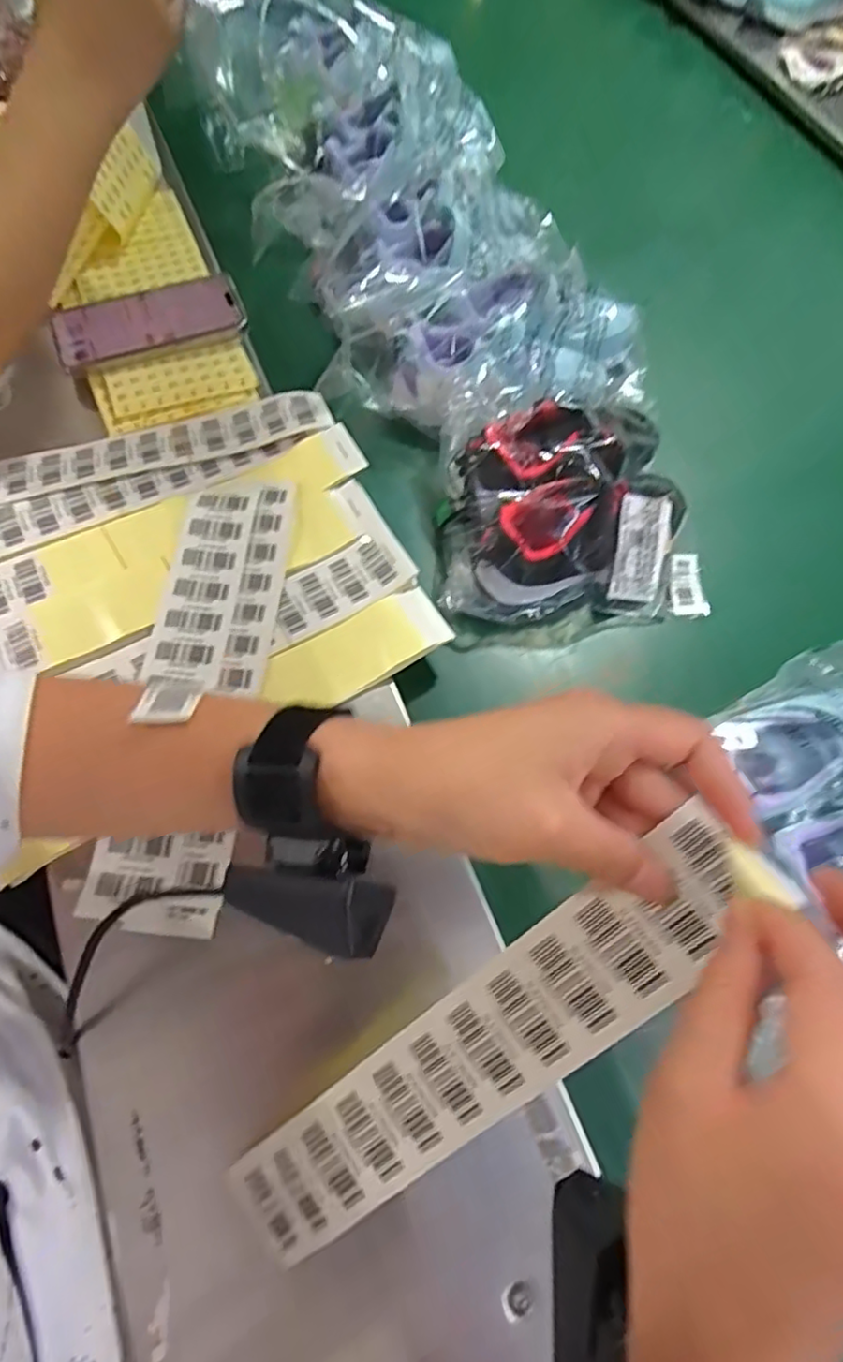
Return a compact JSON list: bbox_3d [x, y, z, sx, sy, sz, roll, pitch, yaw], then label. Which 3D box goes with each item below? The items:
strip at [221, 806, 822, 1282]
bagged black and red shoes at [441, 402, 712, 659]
[{"bbox_3d":[0.020,0.165,0.267,0.296,0.007,0.049,-46,72,16],"label":"strip"},{"bbox_3d":[0.113,-0.127,0.496,0.209,0.095,0.163,-11,66,-5],"label":"bagged black and red shoes"}]

